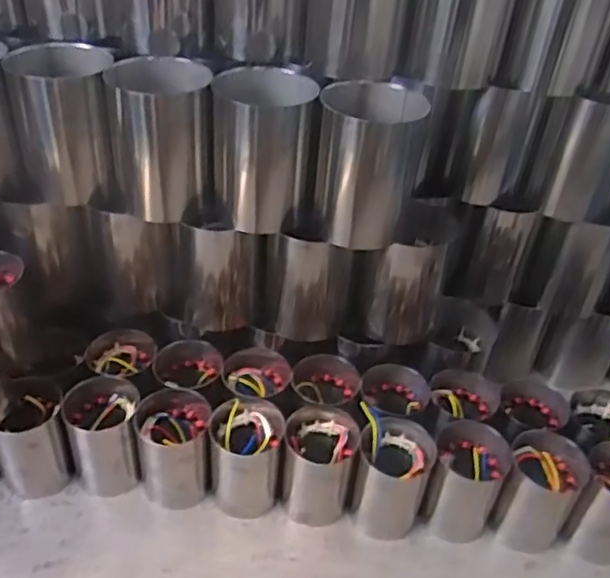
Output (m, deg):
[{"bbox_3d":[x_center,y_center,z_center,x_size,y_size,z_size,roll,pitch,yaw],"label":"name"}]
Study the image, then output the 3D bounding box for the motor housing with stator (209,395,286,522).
[{"bbox_3d":[-0.074,0.212,0.821,0.088,0.127,0.089,3,38,-3],"label":"motor housing with stator"}]

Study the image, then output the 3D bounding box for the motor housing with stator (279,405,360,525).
[{"bbox_3d":[0.017,0.226,0.823,0.089,0.117,0.098,11,38,7],"label":"motor housing with stator"}]

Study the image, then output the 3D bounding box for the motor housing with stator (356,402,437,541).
[{"bbox_3d":[0.104,0.235,0.808,0.097,0.123,0.091,15,39,12],"label":"motor housing with stator"}]

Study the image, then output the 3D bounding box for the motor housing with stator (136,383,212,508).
[{"bbox_3d":[-0.165,0.202,0.827,0.088,0.112,0.100,-1,38,-8],"label":"motor housing with stator"}]

